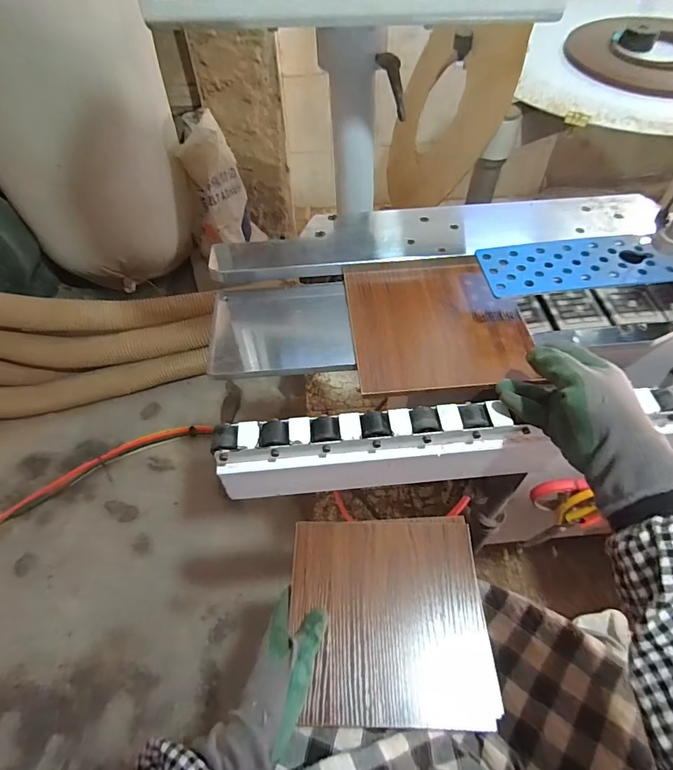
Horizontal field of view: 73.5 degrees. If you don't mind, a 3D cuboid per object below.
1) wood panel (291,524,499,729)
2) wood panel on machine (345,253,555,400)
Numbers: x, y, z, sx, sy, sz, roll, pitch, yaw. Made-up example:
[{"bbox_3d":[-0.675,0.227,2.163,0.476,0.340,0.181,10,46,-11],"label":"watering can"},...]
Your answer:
[{"bbox_3d":[0.055,0.232,0.461,0.191,0.010,0.189,-3,57,0],"label":"wood panel"},{"bbox_3d":[0.112,-0.076,0.511,0.188,0.011,0.195,-4,57,-1],"label":"wood panel on machine"}]

